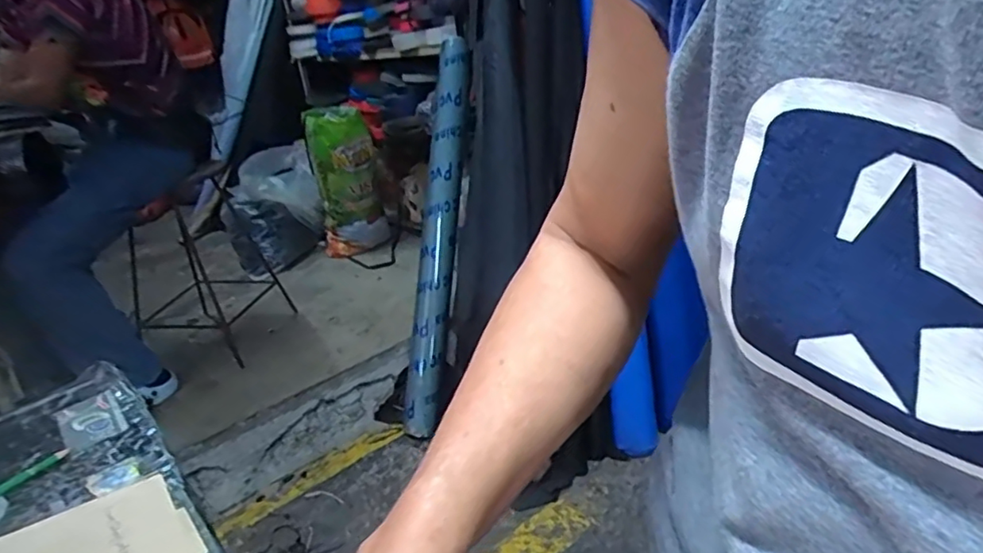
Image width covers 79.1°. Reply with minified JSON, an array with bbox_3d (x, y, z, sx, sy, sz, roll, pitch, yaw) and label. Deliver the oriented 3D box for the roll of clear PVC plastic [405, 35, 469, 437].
[{"bbox_3d":[-0.171,-0.148,1.865,0.115,1.263,0.072,4,-5,21],"label":"roll of clear PVC plastic"}]

